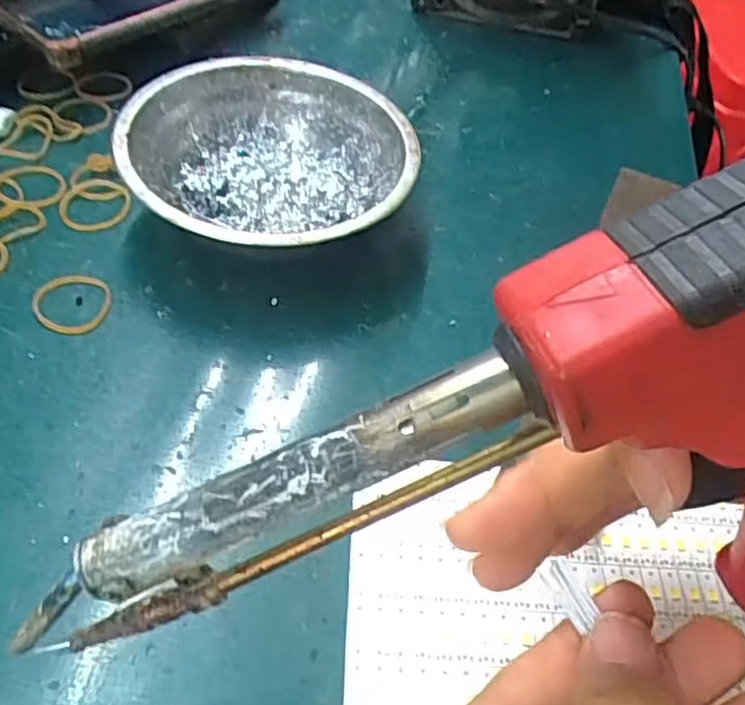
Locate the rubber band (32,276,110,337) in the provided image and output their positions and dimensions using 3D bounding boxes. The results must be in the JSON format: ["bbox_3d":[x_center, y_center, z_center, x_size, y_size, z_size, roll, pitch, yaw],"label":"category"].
[{"bbox_3d":[-0.120,-0.020,0.283,0.029,0.005,0.029,3,50,-4],"label":"rubber band"}]

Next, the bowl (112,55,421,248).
[{"bbox_3d":[-0.045,-0.080,0.316,0.122,0.043,0.122,3,50,-4],"label":"bowl"}]

